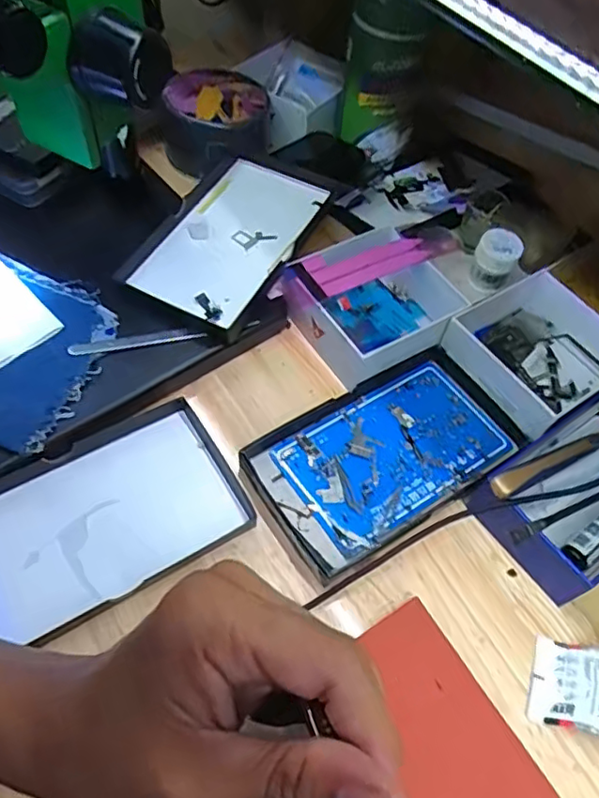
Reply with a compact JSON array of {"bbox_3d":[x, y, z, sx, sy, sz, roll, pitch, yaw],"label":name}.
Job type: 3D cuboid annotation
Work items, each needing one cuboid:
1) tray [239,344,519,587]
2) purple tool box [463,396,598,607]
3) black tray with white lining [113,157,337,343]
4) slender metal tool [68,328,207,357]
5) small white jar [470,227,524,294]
[{"bbox_3d":[0.063,0.031,0.399,0.187,0.014,0.101,-31,64,-20],"label":"tray"},{"bbox_3d":[0.217,0.035,0.383,0.228,0.043,0.084,-30,63,-20],"label":"purple tool box"},{"bbox_3d":[-0.052,-0.128,0.459,0.100,0.025,0.161,26,60,14],"label":"black tray with white lining"},{"bbox_3d":[-0.113,-0.041,0.413,0.089,0.007,0.012,-10,58,-9],"label":"slender metal tool"},{"bbox_3d":[0.159,-0.111,0.488,0.033,0.046,0.034,1,57,-2],"label":"small white jar"}]

